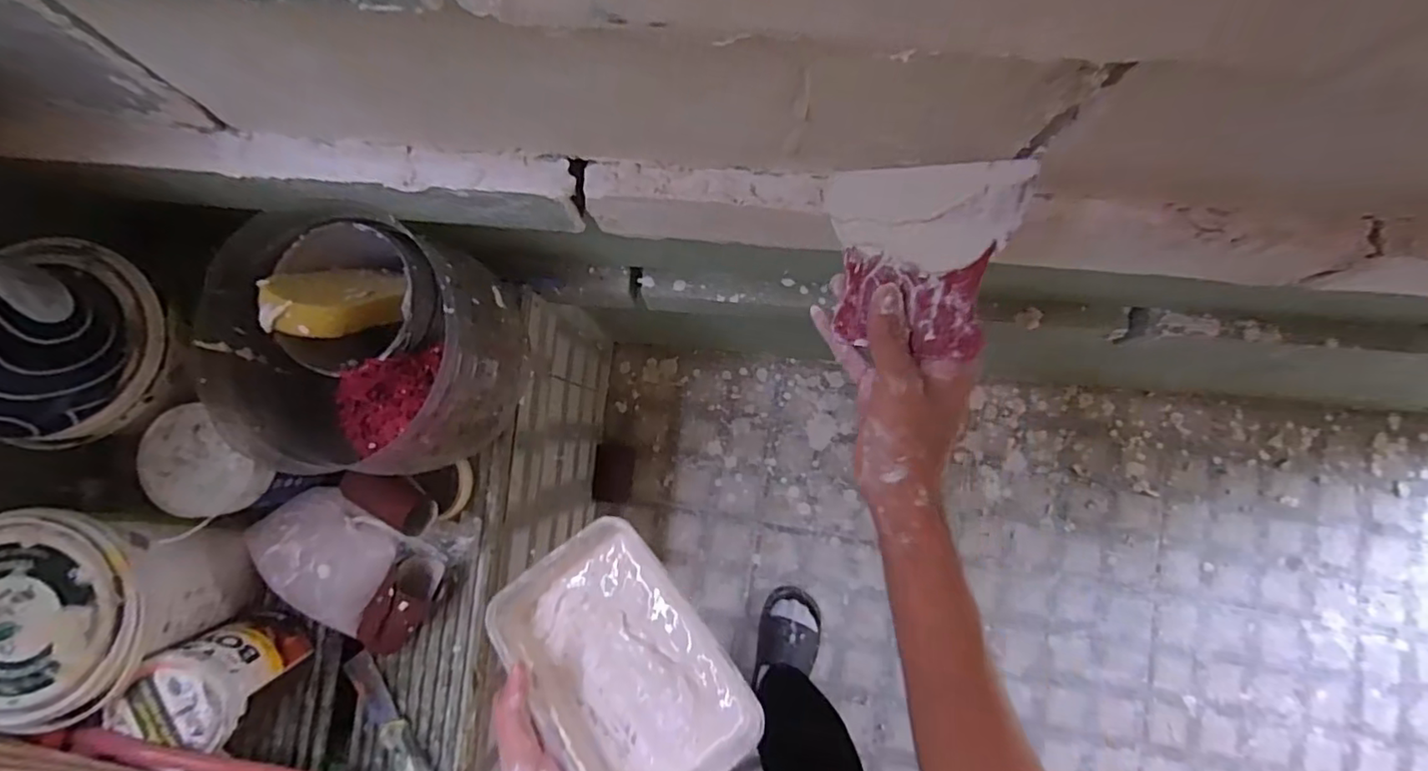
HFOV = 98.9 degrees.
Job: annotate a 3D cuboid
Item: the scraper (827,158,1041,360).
[{"bbox_3d":[0.113,-0.072,0.349,0.114,0.008,0.100,14,103,43],"label":"scraper"}]

